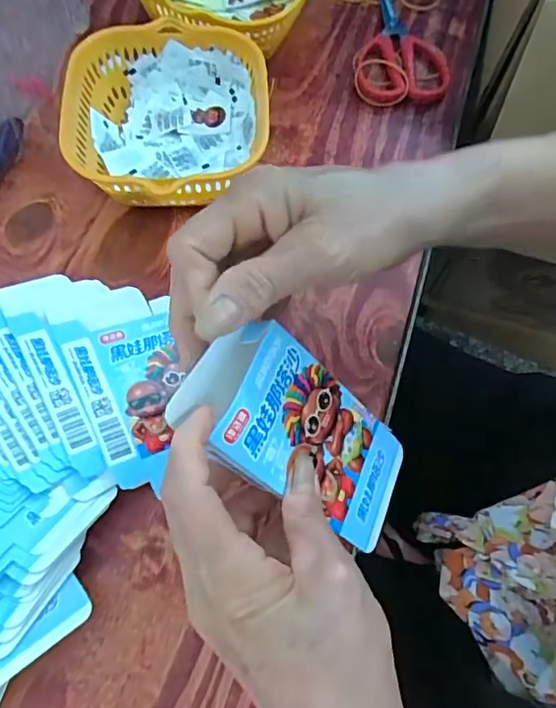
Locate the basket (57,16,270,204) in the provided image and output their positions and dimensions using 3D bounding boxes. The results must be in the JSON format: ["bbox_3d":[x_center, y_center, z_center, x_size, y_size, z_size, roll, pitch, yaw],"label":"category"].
[{"bbox_3d":[-0.077,-0.161,0.399,0.135,0.066,0.137,-8,70,-5],"label":"basket"}]

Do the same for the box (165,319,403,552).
[{"bbox_3d":[0.013,0.038,0.269,0.133,0.019,0.066,37,67,-28],"label":"box"}]

